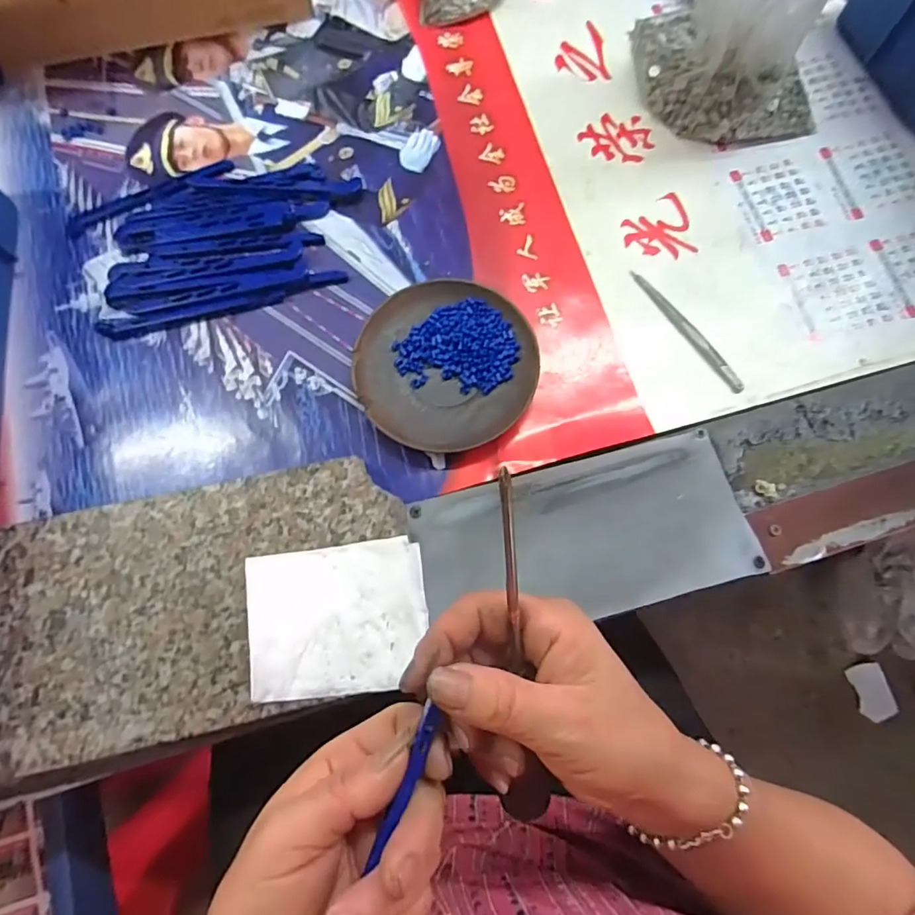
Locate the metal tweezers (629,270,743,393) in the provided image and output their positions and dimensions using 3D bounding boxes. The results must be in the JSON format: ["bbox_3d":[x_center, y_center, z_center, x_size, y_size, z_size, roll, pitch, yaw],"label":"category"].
[{"bbox_3d":[0.153,-0.086,0.353,0.009,0.004,0.106,-35,78,-8],"label":"metal tweezers"}]

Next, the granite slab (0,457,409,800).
[{"bbox_3d":[-0.148,0.090,0.300,0.239,0.024,0.138,-11,76,-3],"label":"granite slab"}]

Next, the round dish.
[{"bbox_3d":[-0.008,-0.060,0.342,0.112,0.015,0.110,0,75,0],"label":"round dish"}]

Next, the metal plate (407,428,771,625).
[{"bbox_3d":[0.075,0.048,0.318,0.193,0.011,0.092,-15,76,-2],"label":"metal plate"}]

